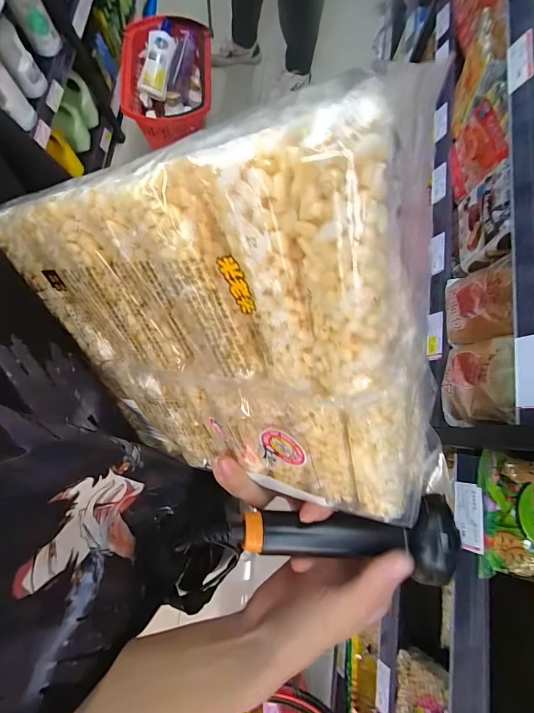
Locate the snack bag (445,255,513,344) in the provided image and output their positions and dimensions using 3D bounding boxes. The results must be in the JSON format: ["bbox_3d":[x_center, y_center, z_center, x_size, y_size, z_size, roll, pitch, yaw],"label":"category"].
[{"bbox_3d":[0.374,-0.097,0.648,0.042,0.152,0.143,-2,77,-1],"label":"snack bag"}]

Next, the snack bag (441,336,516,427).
[{"bbox_3d":[0.352,0.039,0.615,0.048,0.181,0.149,4,77,0],"label":"snack bag"}]

